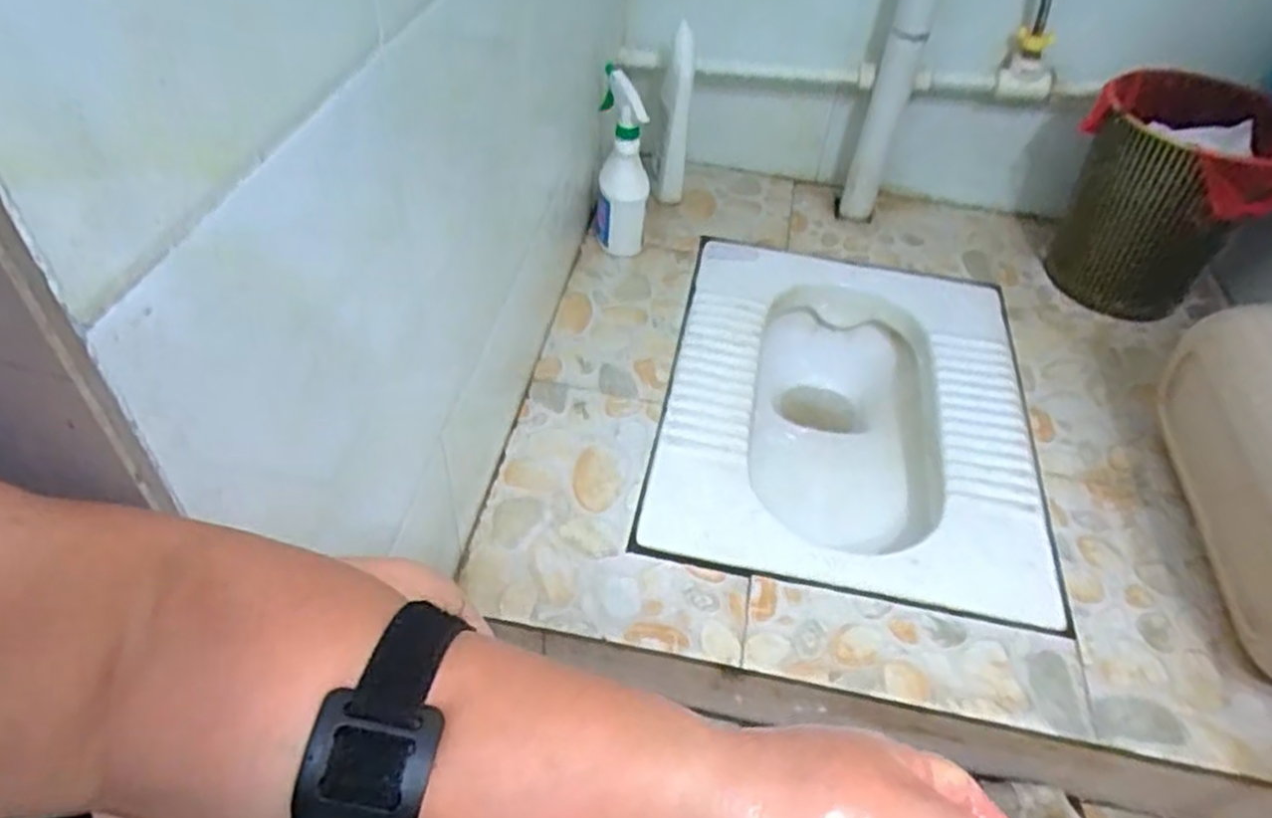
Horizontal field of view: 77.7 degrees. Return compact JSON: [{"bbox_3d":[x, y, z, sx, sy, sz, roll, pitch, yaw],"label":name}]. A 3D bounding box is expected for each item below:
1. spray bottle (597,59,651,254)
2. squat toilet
[{"bbox_3d":[-0.016,-0.316,1.030,0.067,0.216,0.076,4,46,-1],"label":"spray bottle"},{"bbox_3d":[0.243,0.040,0.986,0.408,0.181,0.531,10,47,5],"label":"squat toilet"}]

